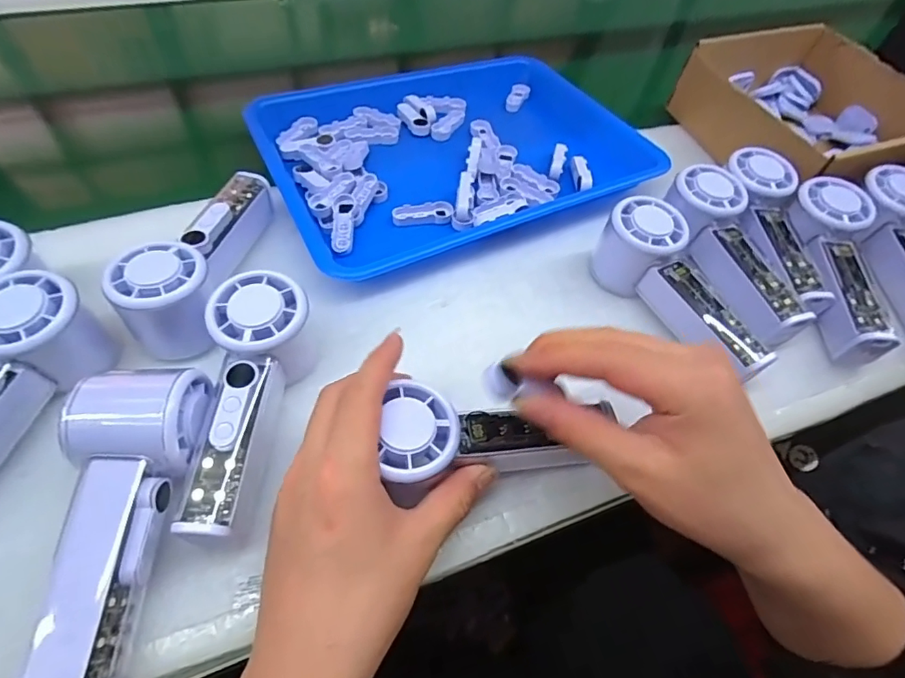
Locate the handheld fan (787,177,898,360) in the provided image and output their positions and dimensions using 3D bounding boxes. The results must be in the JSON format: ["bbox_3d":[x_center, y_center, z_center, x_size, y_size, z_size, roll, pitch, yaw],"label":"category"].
[{"bbox_3d":[0.308,-0.062,0.388,0.059,0.039,0.160,5,69,-2],"label":"handheld fan"}]

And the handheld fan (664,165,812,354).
[{"bbox_3d":[0.224,-0.068,0.396,0.052,0.044,0.153,-14,71,-14],"label":"handheld fan"}]

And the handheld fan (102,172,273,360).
[{"bbox_3d":[-0.177,-0.065,0.348,0.054,0.049,0.154,9,55,1],"label":"handheld fan"}]

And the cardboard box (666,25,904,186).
[{"bbox_3d":[0.365,-0.227,0.508,0.218,0.071,0.198,-17,59,-16],"label":"cardboard box"}]

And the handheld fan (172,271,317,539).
[{"bbox_3d":[-0.114,0.037,0.290,0.054,0.061,0.146,-1,56,-6],"label":"handheld fan"}]

